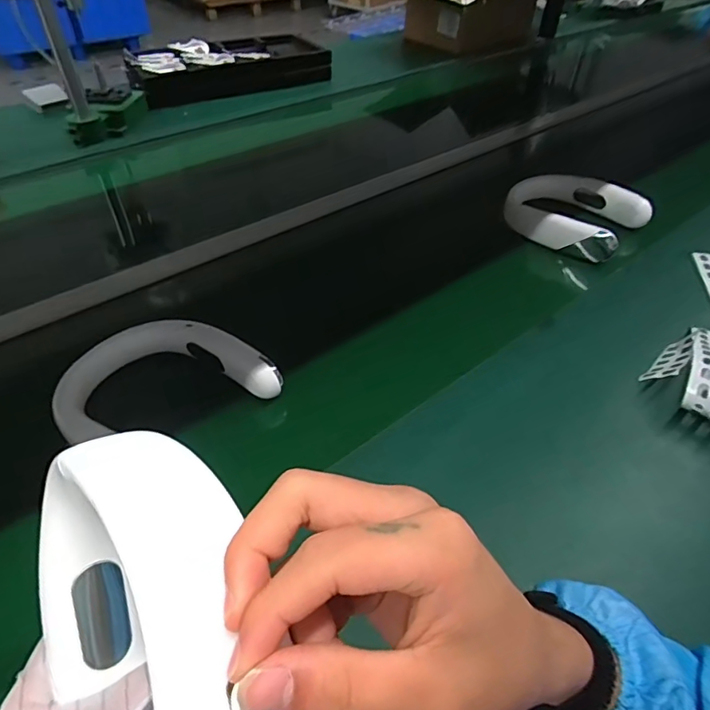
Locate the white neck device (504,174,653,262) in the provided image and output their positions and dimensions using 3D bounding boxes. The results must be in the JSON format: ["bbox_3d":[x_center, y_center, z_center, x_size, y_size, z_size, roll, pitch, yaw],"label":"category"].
[{"bbox_3d":[0.359,-0.240,0.831,0.175,0.063,0.204,-34,55,-30],"label":"white neck device"}]

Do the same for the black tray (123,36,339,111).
[{"bbox_3d":[-0.334,-0.761,1.325,0.511,0.075,0.248,-24,51,-24],"label":"black tray"}]

